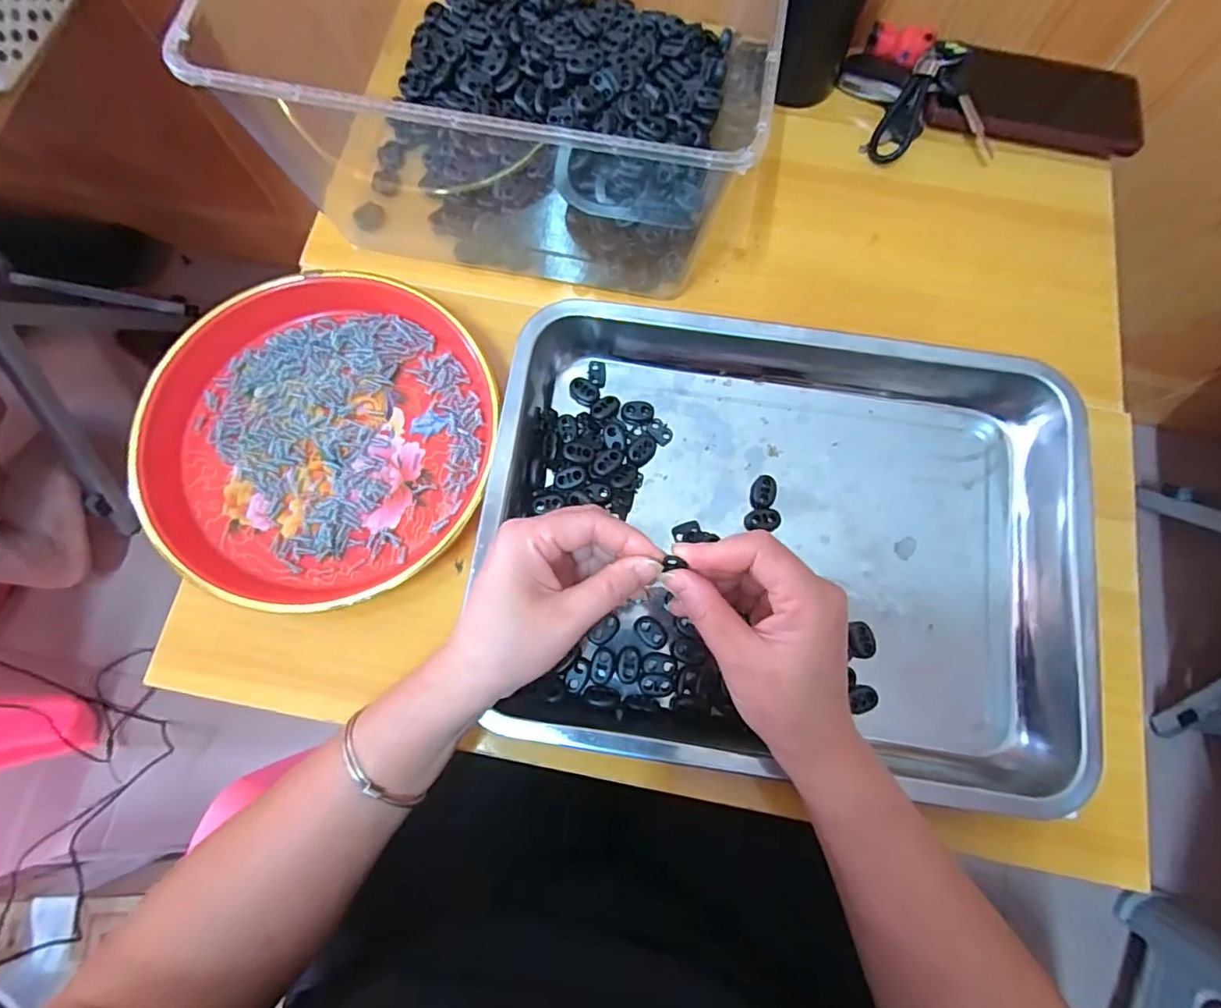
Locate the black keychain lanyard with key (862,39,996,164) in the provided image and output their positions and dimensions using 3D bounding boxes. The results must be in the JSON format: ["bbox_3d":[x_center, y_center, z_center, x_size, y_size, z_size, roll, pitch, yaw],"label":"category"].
[{"bbox_3d":[0.269,-0.307,0.455,0.088,0.027,0.105,33,77,7],"label":"black keychain lanyard with key"}]

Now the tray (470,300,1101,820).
[{"bbox_3d":[0.103,0.022,0.353,0.350,0.045,0.271,9,75,1],"label":"tray"}]

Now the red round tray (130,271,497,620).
[{"bbox_3d":[-0.187,-0.047,0.371,0.210,0.028,0.220,0,75,-1],"label":"red round tray"}]

